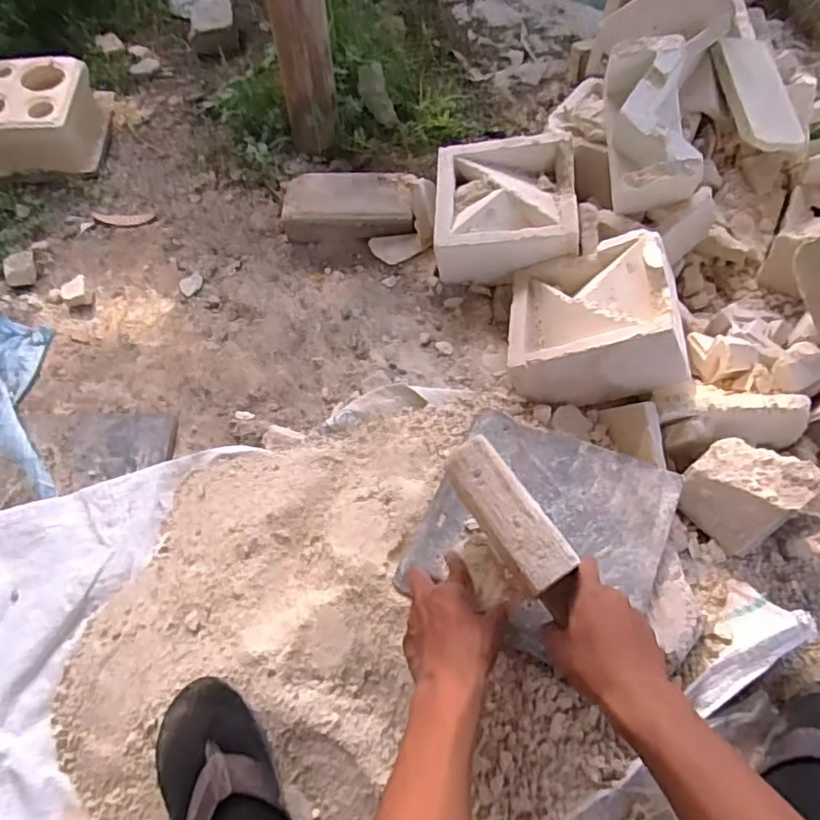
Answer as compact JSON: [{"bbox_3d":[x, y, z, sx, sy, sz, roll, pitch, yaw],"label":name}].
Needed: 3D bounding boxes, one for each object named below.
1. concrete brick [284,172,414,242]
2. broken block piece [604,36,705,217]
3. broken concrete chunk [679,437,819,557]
[{"bbox_3d":[-0.097,-0.328,1.007,0.208,0.063,0.115,-1,61,4],"label":"concrete brick"},{"bbox_3d":[0.339,-0.390,0.864,0.104,0.114,0.215,-6,85,1],"label":"broken block piece"},{"bbox_3d":[0.374,0.093,0.701,0.106,0.088,0.104,-39,65,-16],"label":"broken concrete chunk"}]

